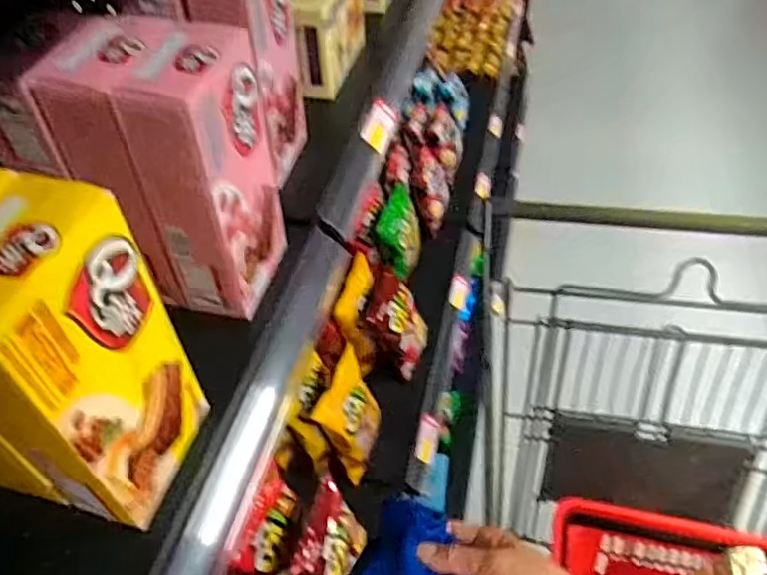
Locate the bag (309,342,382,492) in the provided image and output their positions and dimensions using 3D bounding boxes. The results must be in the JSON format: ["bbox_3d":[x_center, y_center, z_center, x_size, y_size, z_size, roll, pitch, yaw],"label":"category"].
[{"bbox_3d":[-0.052,0.222,1.073,0.073,0.172,0.148,12,49,15],"label":"bag"}]

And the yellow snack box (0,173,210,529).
[{"bbox_3d":[-0.188,0.055,0.392,0.062,0.224,0.123,9,49,13],"label":"yellow snack box"}]

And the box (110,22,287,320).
[{"bbox_3d":[-0.137,-0.088,0.515,0.061,0.220,0.111,9,49,13],"label":"box"}]

